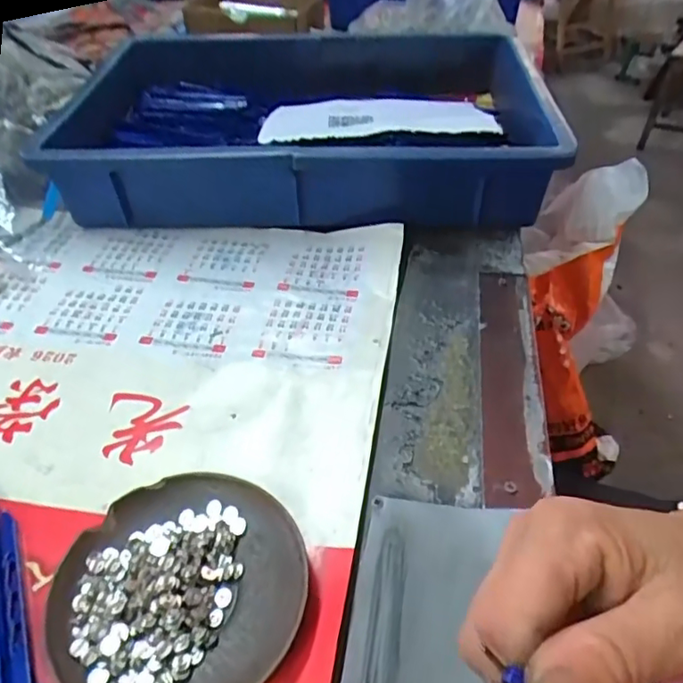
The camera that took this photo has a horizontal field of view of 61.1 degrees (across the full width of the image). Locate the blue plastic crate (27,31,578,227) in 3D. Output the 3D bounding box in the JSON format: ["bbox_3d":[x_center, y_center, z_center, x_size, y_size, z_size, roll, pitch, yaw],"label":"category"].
[{"bbox_3d":[-0.025,-0.221,0.565,0.402,0.080,0.316,0,45,2],"label":"blue plastic crate"}]

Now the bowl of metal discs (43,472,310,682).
[{"bbox_3d":[-0.075,0.116,0.271,0.111,0.016,0.111,-1,45,1],"label":"bowl of metal discs"}]

